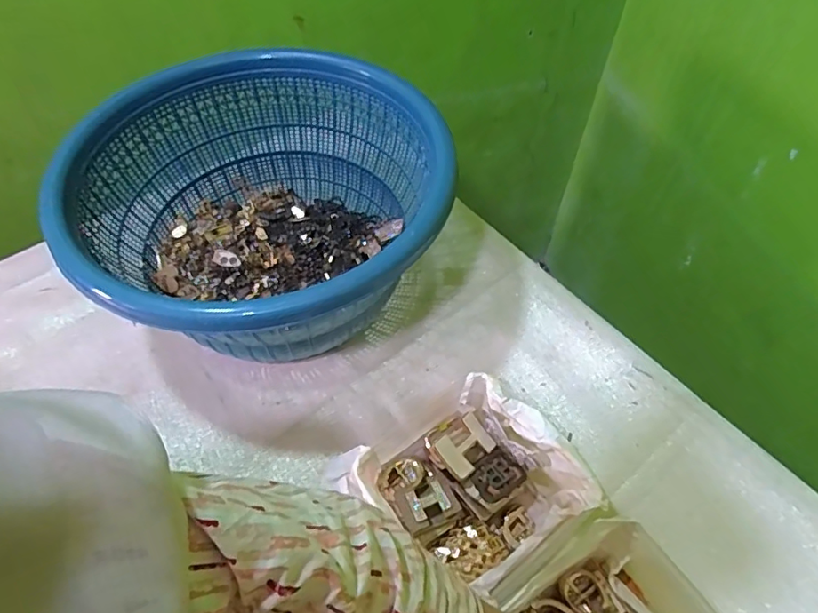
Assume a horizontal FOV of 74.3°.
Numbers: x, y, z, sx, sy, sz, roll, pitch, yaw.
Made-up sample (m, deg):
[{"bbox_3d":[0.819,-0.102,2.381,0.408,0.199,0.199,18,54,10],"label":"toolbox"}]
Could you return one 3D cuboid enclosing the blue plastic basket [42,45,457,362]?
[{"bbox_3d":[-0.145,-0.086,0.596,0.367,0.201,0.347,0,54,-1],"label":"blue plastic basket"}]

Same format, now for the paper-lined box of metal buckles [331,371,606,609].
[{"bbox_3d":[0.051,0.172,0.487,0.179,0.078,0.164,-31,60,-20],"label":"paper-lined box of metal buckles"}]

